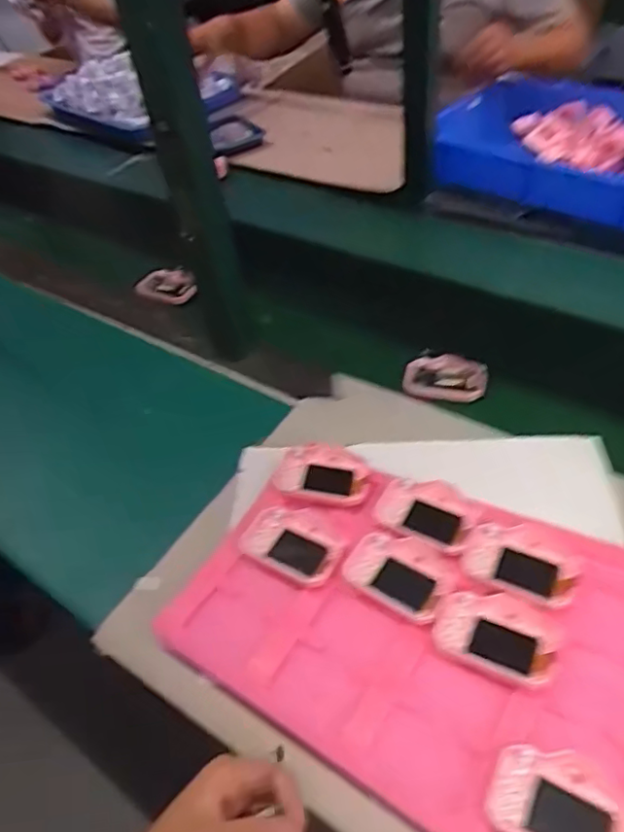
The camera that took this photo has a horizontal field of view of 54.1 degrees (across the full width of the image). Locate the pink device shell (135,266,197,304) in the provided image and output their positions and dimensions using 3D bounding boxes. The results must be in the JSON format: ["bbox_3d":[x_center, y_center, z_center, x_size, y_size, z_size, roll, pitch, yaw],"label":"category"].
[{"bbox_3d":[-0.207,-0.188,0.873,0.095,0.033,0.042,16,51,24],"label":"pink device shell"}]

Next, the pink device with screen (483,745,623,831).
[{"bbox_3d":[0.153,0.237,0.371,0.085,0.011,0.057,19,52,26],"label":"pink device with screen"}]

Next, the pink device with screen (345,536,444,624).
[{"bbox_3d":[0.070,0.127,0.494,0.079,0.019,0.053,25,55,30],"label":"pink device with screen"}]

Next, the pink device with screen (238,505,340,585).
[{"bbox_3d":[-0.017,0.110,0.525,0.084,0.013,0.053,20,53,27],"label":"pink device with screen"}]

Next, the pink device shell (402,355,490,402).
[{"bbox_3d":[0.148,-0.043,0.684,0.088,0.026,0.055,-3,46,8],"label":"pink device shell"}]

